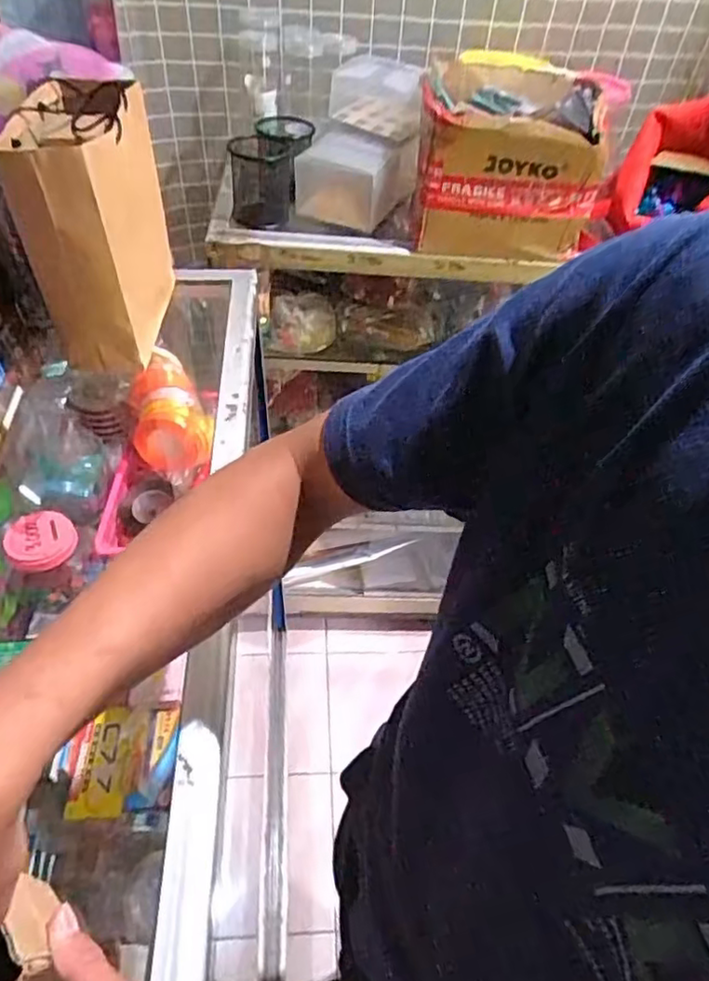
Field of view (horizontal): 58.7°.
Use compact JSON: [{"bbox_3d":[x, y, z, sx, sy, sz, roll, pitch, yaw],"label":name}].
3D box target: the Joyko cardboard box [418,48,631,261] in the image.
[{"bbox_3d":[0.216,-0.469,0.901,0.234,0.179,0.221,8,47,1],"label":"Joyko cardboard box"}]

